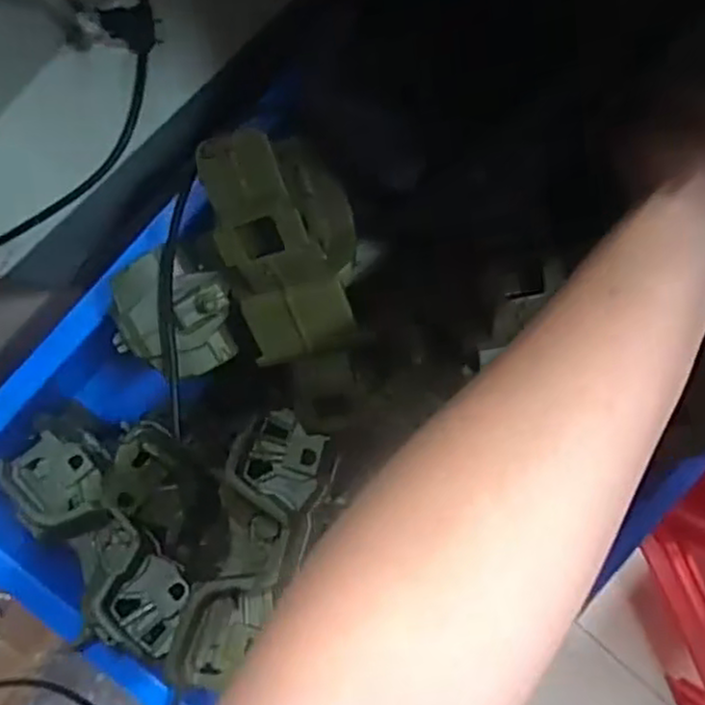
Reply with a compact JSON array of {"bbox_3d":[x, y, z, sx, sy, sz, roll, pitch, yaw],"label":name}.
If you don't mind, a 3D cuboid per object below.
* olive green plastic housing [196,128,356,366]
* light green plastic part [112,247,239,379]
[{"bbox_3d":[-0.034,-0.063,0.407,0.065,0.055,0.127,-5,119,18],"label":"olive green plastic housing"},{"bbox_3d":[-0.107,-0.022,0.434,0.066,0.023,0.071,-8,93,-4],"label":"light green plastic part"}]

